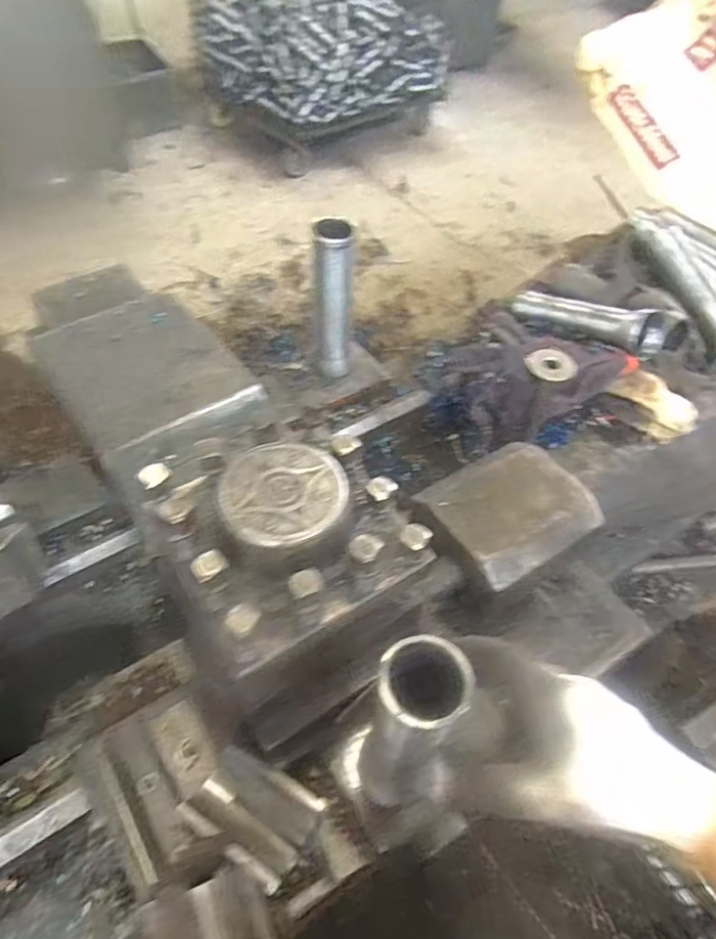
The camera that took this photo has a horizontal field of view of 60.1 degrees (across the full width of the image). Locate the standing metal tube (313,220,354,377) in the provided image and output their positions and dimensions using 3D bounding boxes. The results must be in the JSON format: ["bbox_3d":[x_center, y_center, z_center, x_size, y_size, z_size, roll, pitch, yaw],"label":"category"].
[{"bbox_3d":[-0.031,-0.199,0.735,0.047,0.184,0.047,3,52,-1],"label":"standing metal tube"}]

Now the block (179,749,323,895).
[{"bbox_3d":[-0.079,0.257,0.463,0.087,0.034,0.067,25,55,16],"label":"block"}]

